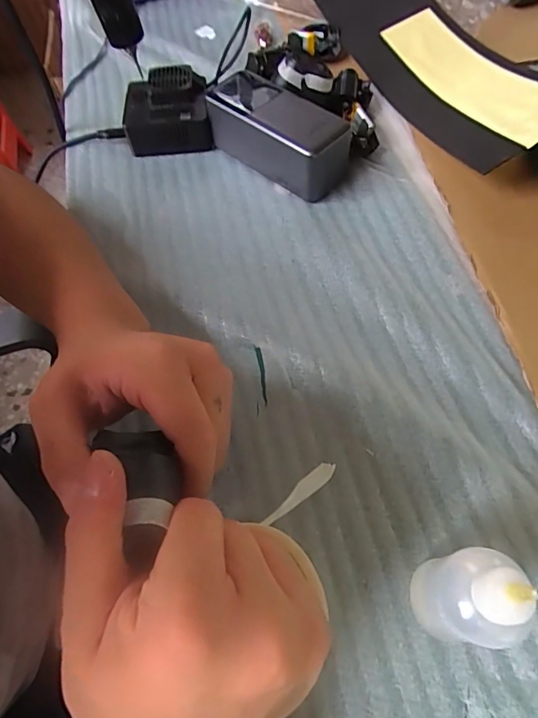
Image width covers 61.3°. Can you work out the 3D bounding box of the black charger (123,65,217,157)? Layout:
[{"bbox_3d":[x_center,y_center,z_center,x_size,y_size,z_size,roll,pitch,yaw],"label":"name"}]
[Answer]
[{"bbox_3d":[-0.097,-0.234,0.430,0.079,0.045,0.076,-9,60,-2],"label":"black charger"}]

